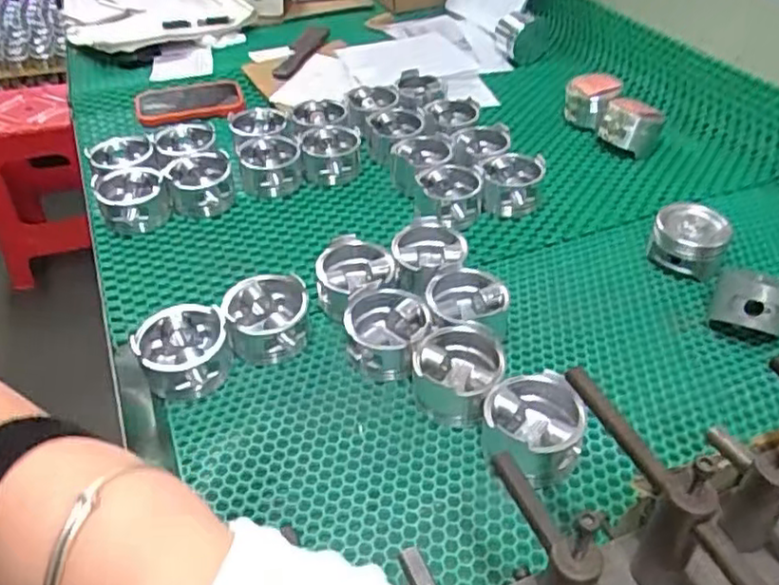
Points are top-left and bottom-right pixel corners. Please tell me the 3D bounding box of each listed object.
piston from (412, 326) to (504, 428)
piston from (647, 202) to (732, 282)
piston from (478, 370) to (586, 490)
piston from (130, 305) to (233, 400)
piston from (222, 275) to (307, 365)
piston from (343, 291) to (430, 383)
[{"bbox_3d":[0.059,0.071,0.585,0.077,0.053,0.079,0,41,0],"label":"piston"},{"bbox_3d":[0.325,-0.053,0.726,0.072,0.064,0.072,23,46,25],"label":"piston"},{"bbox_3d":[0.113,0.111,0.534,0.075,0.051,0.086,2,41,2],"label":"piston"},{"bbox_3d":[-0.186,0.052,0.603,0.077,0.055,0.078,0,41,0],"label":"piston"},{"bbox_3d":[-0.116,0.025,0.632,0.076,0.059,0.084,-1,41,-2],"label":"piston"},{"bbox_3d":[-0.002,0.038,0.621,0.074,0.049,0.079,0,41,0],"label":"piston"}]

